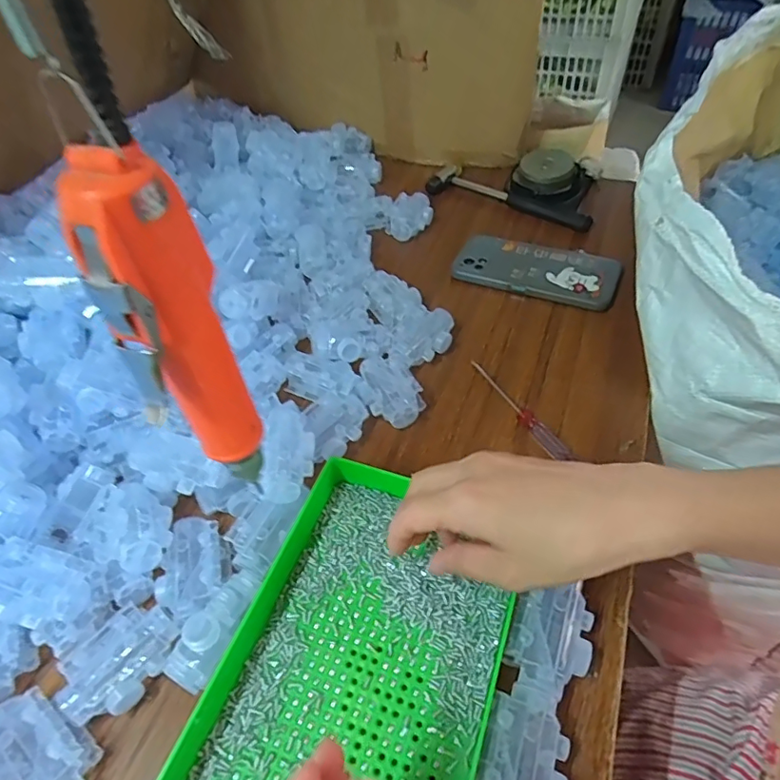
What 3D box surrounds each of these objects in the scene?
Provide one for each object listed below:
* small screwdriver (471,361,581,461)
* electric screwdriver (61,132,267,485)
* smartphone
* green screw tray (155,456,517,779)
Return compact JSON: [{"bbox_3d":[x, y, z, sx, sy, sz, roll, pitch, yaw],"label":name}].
[{"bbox_3d":[0.104,0.015,0.446,0.013,0.019,0.127,-24,51,-16],"label":"small screwdriver"},{"bbox_3d":[-0.091,-0.020,0.237,0.037,0.162,0.048,-8,49,-2],"label":"electric screwdriver"},{"bbox_3d":[0.154,-0.130,0.561,0.163,0.009,0.079,17,56,20],"label":"smartphone"},{"bbox_3d":[-0.021,0.162,0.307,0.153,0.024,0.238,16,53,14],"label":"green screw tray"}]

